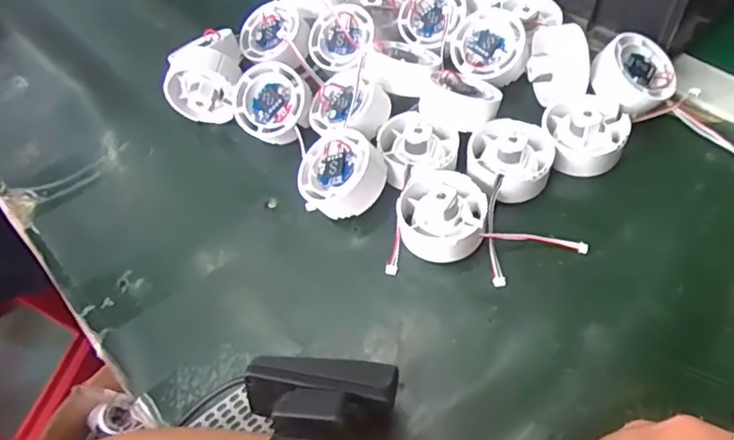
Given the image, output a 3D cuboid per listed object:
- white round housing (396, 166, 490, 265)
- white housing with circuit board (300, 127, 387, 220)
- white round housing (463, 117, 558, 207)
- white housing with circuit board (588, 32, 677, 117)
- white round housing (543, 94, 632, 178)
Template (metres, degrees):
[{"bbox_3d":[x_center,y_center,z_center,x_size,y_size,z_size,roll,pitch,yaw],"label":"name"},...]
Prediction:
[{"bbox_3d":[0.046,-0.005,0.355,0.054,0.030,0.064,10,57,13],"label":"white round housing"},{"bbox_3d":[-0.018,-0.030,0.373,0.056,0.024,0.055,-15,58,25],"label":"white housing with circuit board"},{"bbox_3d":[0.094,-0.044,0.373,0.054,0.025,0.056,-3,55,5],"label":"white round housing"},{"bbox_3d":[0.188,-0.102,0.401,0.054,0.022,0.054,7,68,-19],"label":"white housing with circuit board"},{"bbox_3d":[0.148,-0.060,0.384,0.054,0.028,0.056,-3,55,5],"label":"white round housing"}]

